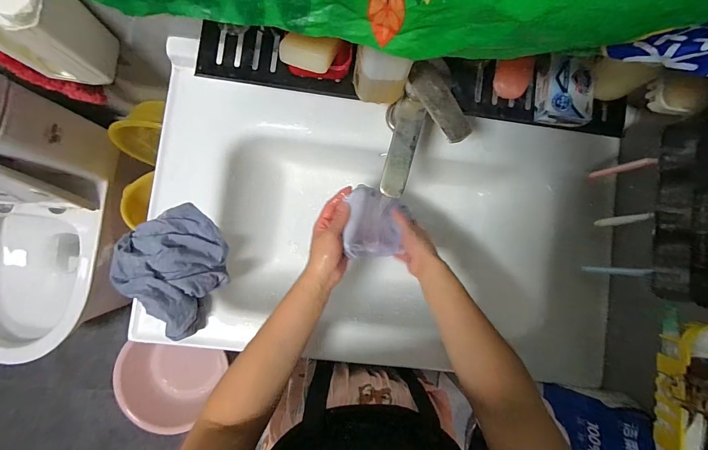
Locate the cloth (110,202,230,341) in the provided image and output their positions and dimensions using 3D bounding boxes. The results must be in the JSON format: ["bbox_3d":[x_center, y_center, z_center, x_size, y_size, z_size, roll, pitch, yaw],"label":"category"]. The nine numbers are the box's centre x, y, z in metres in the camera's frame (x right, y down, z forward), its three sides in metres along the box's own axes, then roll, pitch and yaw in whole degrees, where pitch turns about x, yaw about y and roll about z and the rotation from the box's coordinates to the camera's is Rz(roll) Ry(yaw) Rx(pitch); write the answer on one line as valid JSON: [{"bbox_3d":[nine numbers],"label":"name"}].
[{"bbox_3d":[-0.286,0.068,0.559,0.188,0.058,0.167,44,53,-5],"label":"cloth"}]

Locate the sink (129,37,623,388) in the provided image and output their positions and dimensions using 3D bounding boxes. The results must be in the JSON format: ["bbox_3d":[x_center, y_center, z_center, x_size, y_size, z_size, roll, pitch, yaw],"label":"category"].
[{"bbox_3d":[0.056,-0.002,0.687,0.805,0.209,0.483,7,87,-3],"label":"sink"}]

